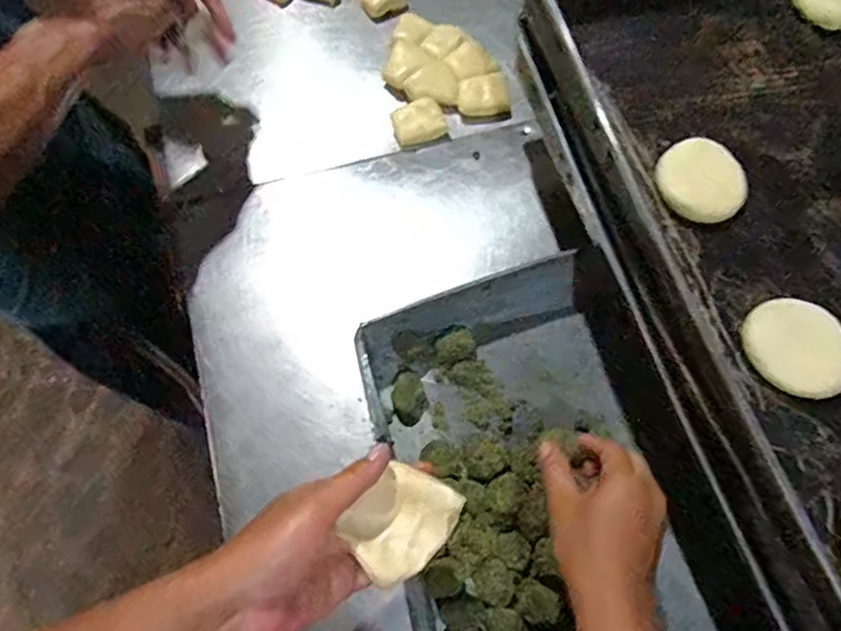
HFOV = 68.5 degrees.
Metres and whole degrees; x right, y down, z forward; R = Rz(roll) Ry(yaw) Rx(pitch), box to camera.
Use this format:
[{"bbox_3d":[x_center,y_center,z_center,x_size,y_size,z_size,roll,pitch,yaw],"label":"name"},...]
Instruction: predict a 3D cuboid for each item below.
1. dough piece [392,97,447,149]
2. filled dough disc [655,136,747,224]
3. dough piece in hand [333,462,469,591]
[{"bbox_3d":[-0.002,-0.217,0.695,0.056,0.012,0.047,-20,105,1],"label":"dough piece"},{"bbox_3d":[0.219,-0.103,0.486,0.057,0.027,0.067,-34,70,-10],"label":"filled dough disc"},{"bbox_3d":[-0.011,0.134,0.400,0.055,0.017,0.071,39,75,16],"label":"dough piece in hand"}]

